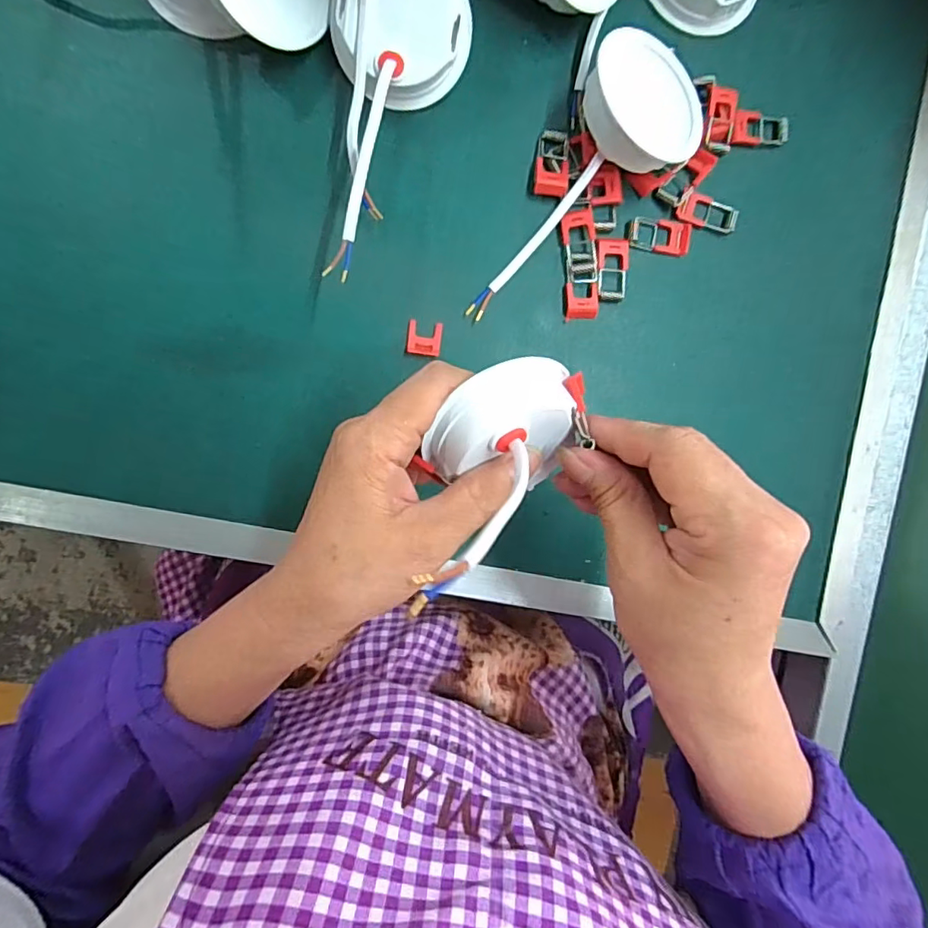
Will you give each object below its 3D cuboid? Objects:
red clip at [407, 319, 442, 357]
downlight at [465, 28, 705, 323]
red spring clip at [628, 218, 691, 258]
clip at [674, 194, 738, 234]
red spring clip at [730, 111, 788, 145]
[{"bbox_3d":[-0.022,-0.071,0.310,0.019,0.004,0.018,7,92,-8],"label":"red clip"},{"bbox_3d":[0.072,-0.148,0.307,0.067,0.031,0.169,28,89,-8],"label":"downlight"},{"bbox_3d":[0.116,-0.135,0.324,0.037,0.004,0.019,8,92,-8],"label":"red spring clip"},{"bbox_3d":[0.145,-0.149,0.326,0.038,0.004,0.018,12,92,-8],"label":"clip"},{"bbox_3d":[0.176,-0.200,0.327,0.035,0.006,0.017,-3,94,-7],"label":"red spring clip"}]

